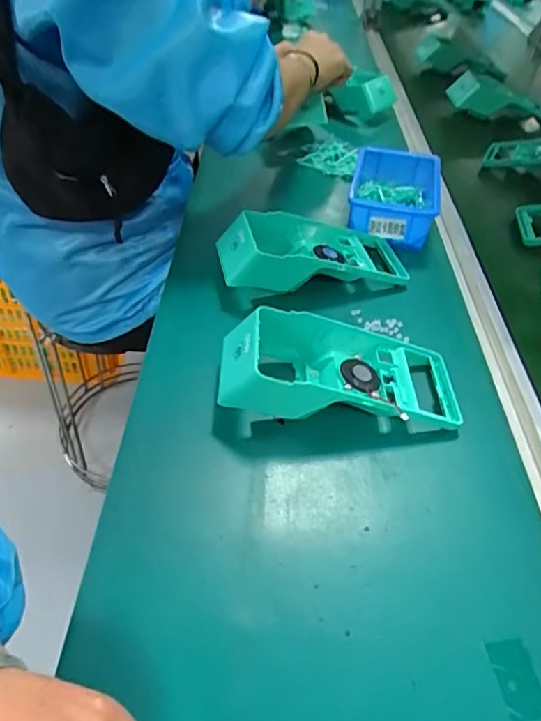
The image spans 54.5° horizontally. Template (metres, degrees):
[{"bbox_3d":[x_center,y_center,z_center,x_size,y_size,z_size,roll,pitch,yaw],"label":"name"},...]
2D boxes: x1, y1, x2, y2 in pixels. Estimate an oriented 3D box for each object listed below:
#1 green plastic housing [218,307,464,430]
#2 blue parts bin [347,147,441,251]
[{"bbox_3d":[0.057,0.008,0.421,0.191,0.050,0.090,4,45,-1],"label":"green plastic housing"},{"bbox_3d":[0.146,-0.196,0.628,0.100,0.051,0.152,11,45,5],"label":"blue parts bin"}]

